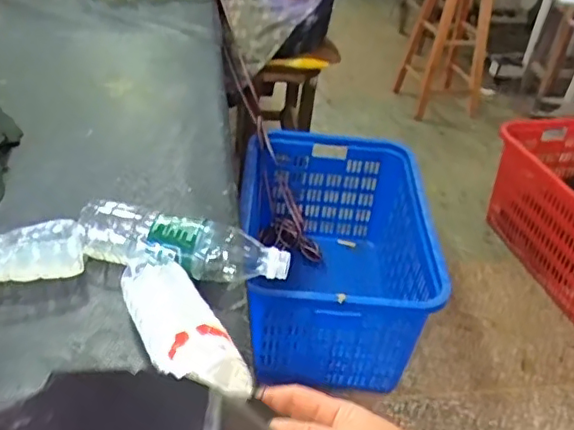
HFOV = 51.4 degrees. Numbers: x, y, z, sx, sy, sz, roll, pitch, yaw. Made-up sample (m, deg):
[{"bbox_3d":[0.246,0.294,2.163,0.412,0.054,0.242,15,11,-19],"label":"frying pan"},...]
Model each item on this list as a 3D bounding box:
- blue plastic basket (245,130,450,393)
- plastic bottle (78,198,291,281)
[{"bbox_3d":[0.102,0.088,1.524,0.439,0.343,0.629,6,37,-1],"label":"blue plastic basket"},{"bbox_3d":[-0.113,0.041,0.635,0.230,0.061,0.052,12,37,6],"label":"plastic bottle"}]

